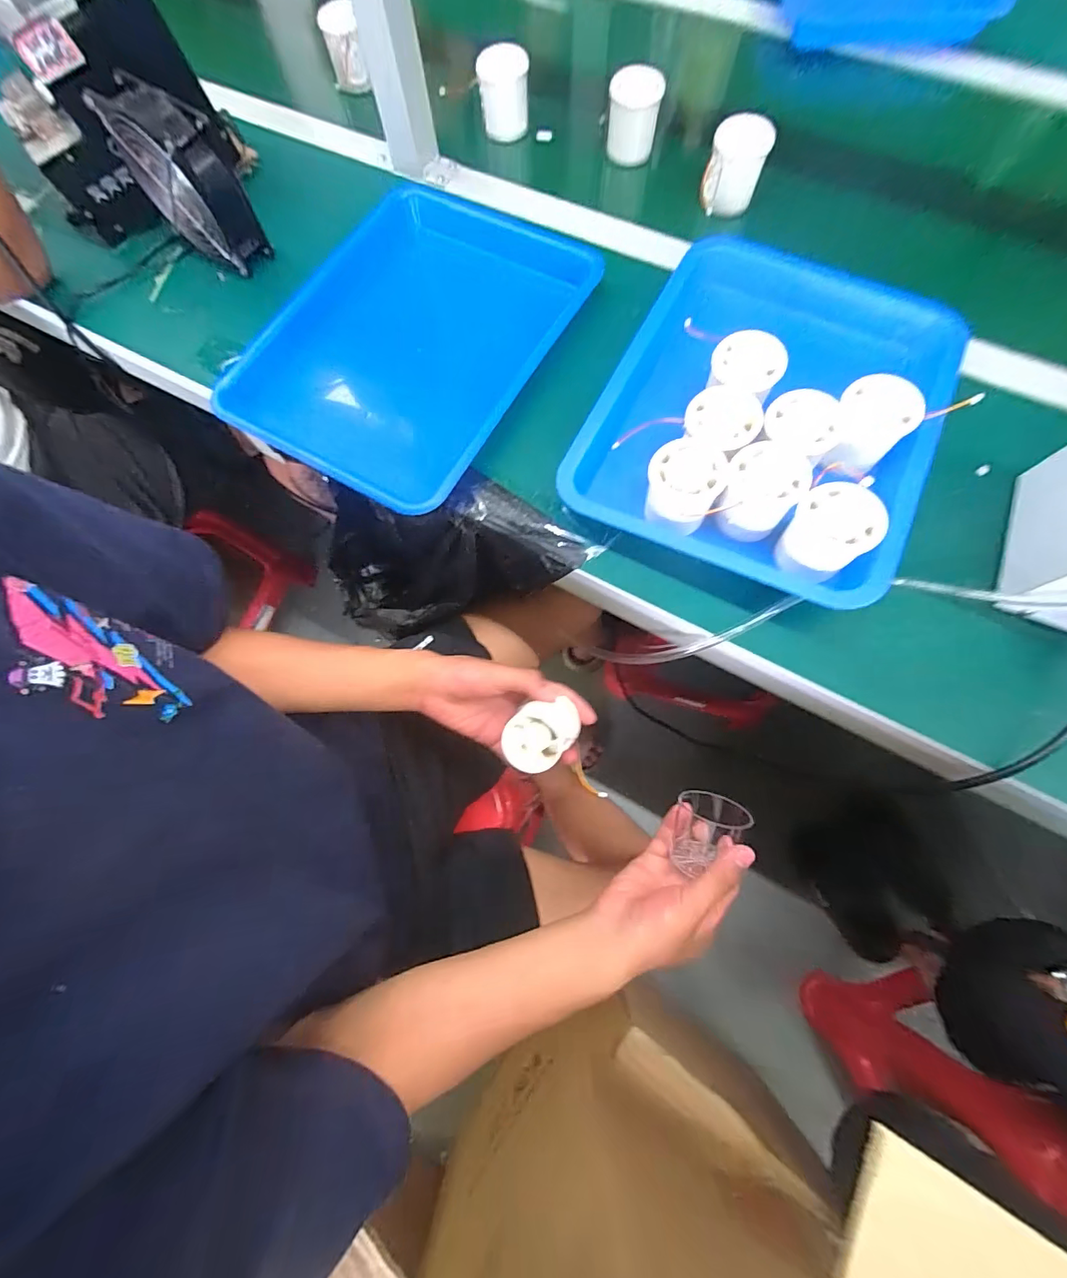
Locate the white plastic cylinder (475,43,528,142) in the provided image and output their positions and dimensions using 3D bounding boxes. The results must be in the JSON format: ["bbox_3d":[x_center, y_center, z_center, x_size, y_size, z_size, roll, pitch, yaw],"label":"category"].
[{"bbox_3d":[-0.035,-0.640,0.553,0.060,0.065,0.052,-1,73,1],"label":"white plastic cylinder"}]

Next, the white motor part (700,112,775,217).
[{"bbox_3d":[0.213,-0.500,0.500,0.056,0.057,0.061,18,74,7],"label":"white motor part"}]

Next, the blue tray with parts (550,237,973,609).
[{"bbox_3d":[0.203,-0.210,0.405,0.277,0.054,0.336,24,75,9],"label":"blue tray with parts"}]

